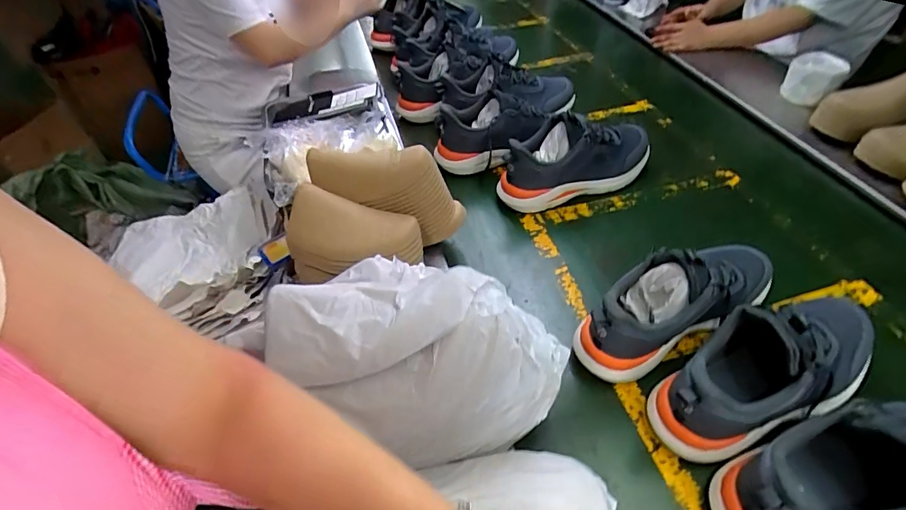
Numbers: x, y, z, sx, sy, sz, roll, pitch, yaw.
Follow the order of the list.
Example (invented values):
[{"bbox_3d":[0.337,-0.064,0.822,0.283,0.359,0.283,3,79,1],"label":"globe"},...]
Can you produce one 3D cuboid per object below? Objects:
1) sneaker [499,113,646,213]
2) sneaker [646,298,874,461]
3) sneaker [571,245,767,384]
[{"bbox_3d":[0.246,-0.187,0.868,0.335,0.145,0.115,-19,49,-14],"label":"sneaker"},{"bbox_3d":[0.387,0.123,0.537,0.309,0.129,0.108,-19,49,-14],"label":"sneaker"},{"bbox_3d":[0.317,0.054,0.621,0.323,0.153,0.094,-23,50,-17],"label":"sneaker"}]

